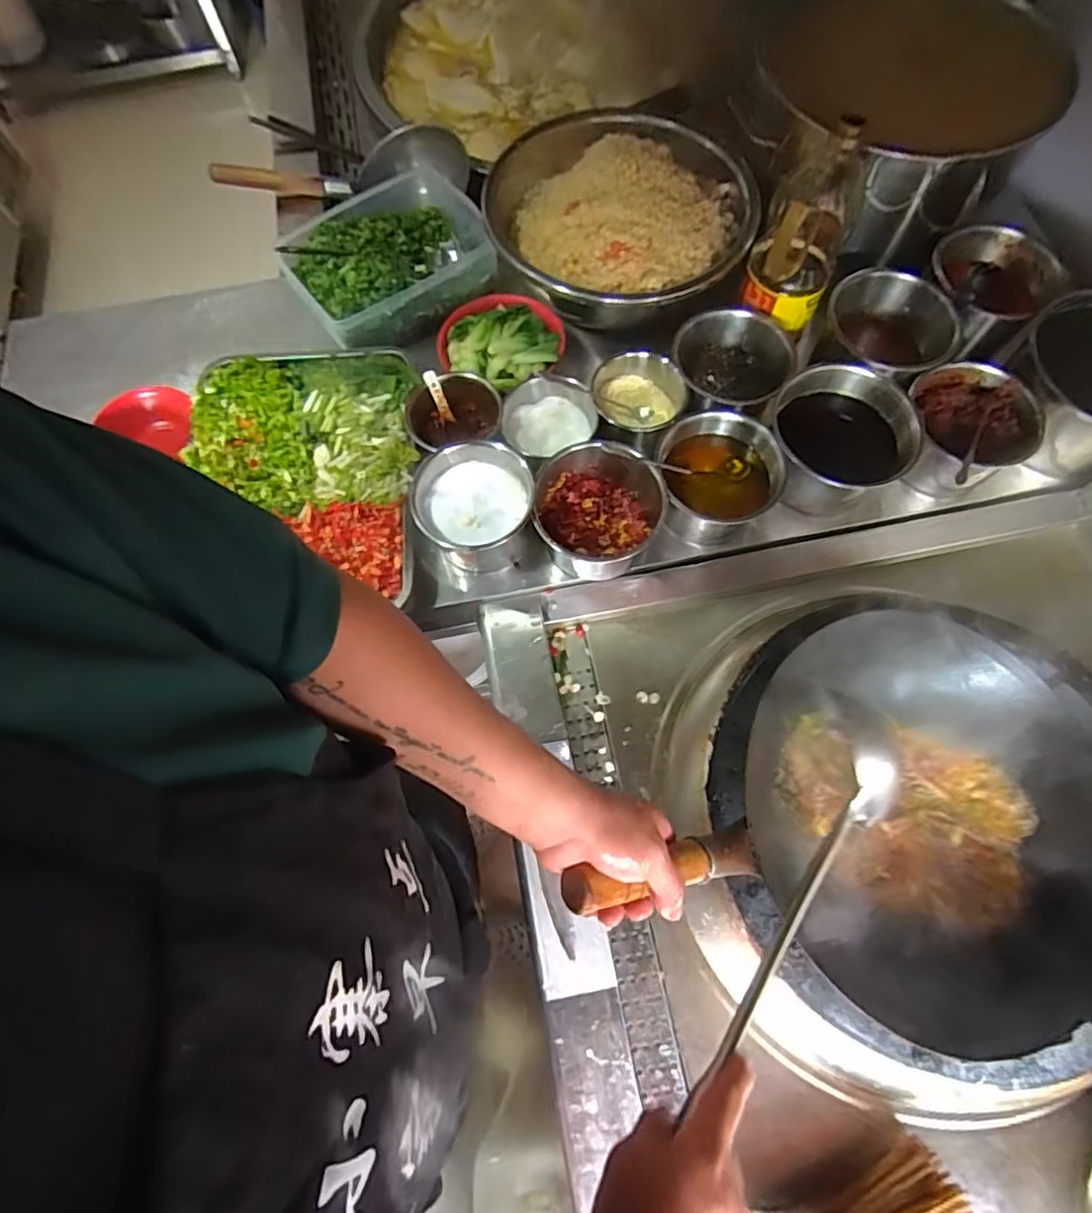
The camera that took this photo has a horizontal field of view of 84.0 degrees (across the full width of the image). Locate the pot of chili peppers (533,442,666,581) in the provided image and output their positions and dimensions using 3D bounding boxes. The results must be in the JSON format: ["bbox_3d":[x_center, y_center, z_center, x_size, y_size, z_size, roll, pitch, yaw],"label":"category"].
[{"bbox_3d":[0.063,-0.121,0.735,0.145,0.102,0.148,-1,69,2],"label":"pot of chili peppers"}]

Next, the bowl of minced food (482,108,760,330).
[{"bbox_3d":[0.097,-0.563,0.845,0.363,0.116,0.351,-1,69,2],"label":"bowl of minced food"}]

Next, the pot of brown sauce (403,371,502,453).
[{"bbox_3d":[-0.113,-0.233,0.777,0.117,0.080,0.114,-1,69,2],"label":"pot of brown sauce"}]

